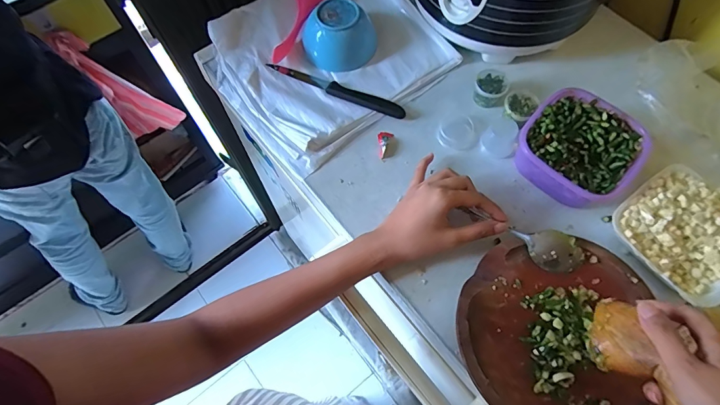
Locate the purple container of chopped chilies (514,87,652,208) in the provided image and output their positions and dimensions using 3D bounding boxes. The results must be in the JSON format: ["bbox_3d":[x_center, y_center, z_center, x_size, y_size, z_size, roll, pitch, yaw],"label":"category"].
[{"bbox_3d":[0.246,-0.059,0.455,0.116,0.049,0.115,39,71,18],"label":"purple container of chopped chilies"}]

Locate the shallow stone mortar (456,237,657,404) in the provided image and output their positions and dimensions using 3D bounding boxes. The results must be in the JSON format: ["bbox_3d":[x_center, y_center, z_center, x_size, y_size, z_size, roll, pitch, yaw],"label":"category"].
[{"bbox_3d":[0.183,0.130,0.390,0.172,0.033,0.178,3,64,2],"label":"shallow stone mortar"}]

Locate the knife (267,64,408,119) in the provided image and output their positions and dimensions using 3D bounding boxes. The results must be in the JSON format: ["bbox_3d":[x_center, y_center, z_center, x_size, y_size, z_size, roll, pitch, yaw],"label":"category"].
[{"bbox_3d":[-0.031,-0.149,0.526,0.192,0.007,0.020,22,66,11],"label":"knife"}]

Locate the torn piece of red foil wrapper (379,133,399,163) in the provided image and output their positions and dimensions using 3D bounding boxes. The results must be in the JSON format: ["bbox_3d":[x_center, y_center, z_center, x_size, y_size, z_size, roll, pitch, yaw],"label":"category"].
[{"bbox_3d":[0.035,-0.070,0.496,0.023,0.005,0.038,-2,64,0],"label":"torn piece of red foil wrapper"}]

